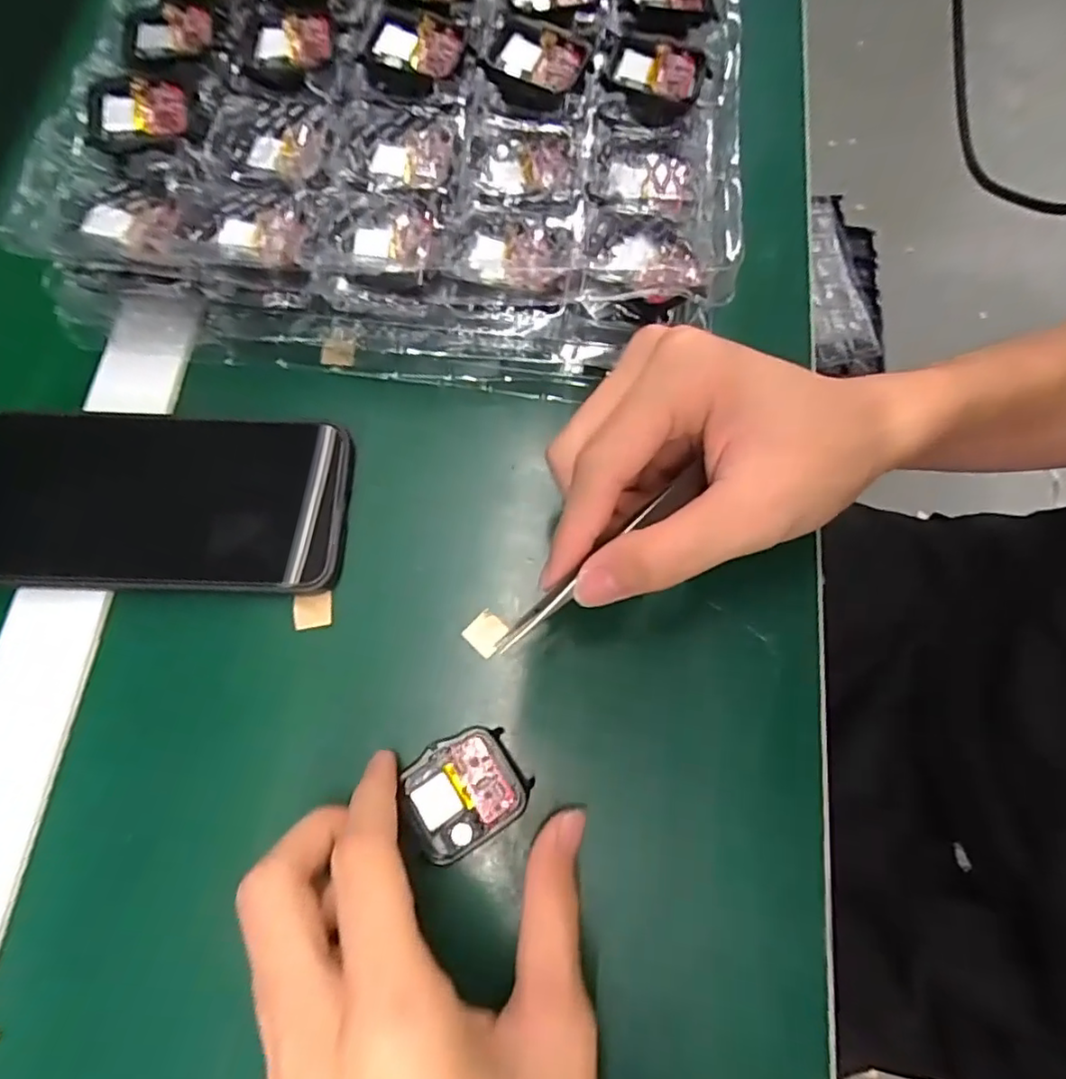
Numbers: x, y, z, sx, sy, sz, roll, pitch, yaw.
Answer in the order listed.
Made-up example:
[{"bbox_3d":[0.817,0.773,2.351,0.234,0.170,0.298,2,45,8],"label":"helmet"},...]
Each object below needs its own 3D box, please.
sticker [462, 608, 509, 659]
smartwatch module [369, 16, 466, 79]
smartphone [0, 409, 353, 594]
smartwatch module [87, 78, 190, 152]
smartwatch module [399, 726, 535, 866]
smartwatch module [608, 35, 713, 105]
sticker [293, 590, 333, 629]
[{"bbox_3d":[-0.019,0.039,0.257,0.015,0.004,0.016,41,77,13],"label":"sticker"},{"bbox_3d":[-0.053,-0.226,0.283,0.040,0.006,0.029,14,73,6],"label":"smartwatch module"},{"bbox_3d":[-0.162,-0.017,0.266,0.160,0.008,0.077,2,73,0],"label":"smartphone"},{"bbox_3d":[-0.175,-0.187,0.272,0.043,0.008,0.035,-8,72,-1],"label":"smartwatch module"},{"bbox_3d":[-0.027,0.096,0.235,0.047,0.012,0.037,-33,72,-9],"label":"smartwatch module"},{"bbox_3d":[0.056,-0.210,0.280,0.044,0.011,0.036,12,73,5],"label":"smartwatch module"},{"bbox_3d":[-0.093,0.029,0.259,0.016,0.004,0.015,-8,72,-1],"label":"sticker"}]

